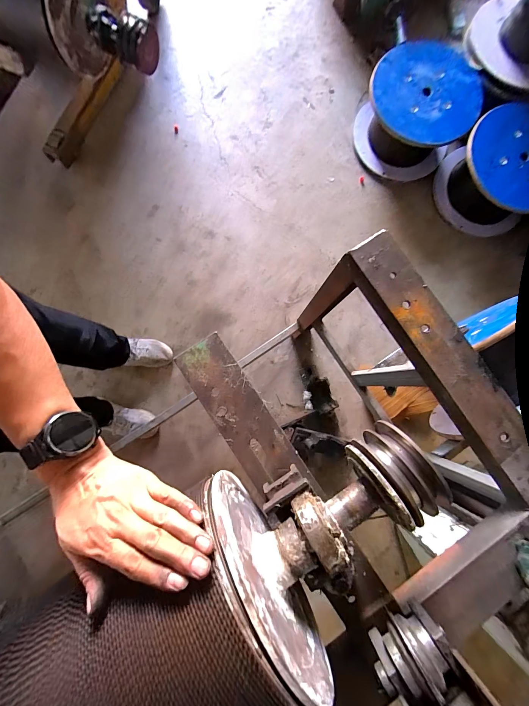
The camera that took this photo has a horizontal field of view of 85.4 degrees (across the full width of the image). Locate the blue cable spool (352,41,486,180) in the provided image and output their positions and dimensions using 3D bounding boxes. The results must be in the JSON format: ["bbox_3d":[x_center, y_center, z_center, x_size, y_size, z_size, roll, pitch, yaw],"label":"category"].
[{"bbox_3d":[0.617,-0.966,1.191,0.431,0.289,0.378,19,83,-1],"label":"blue cable spool"}]

